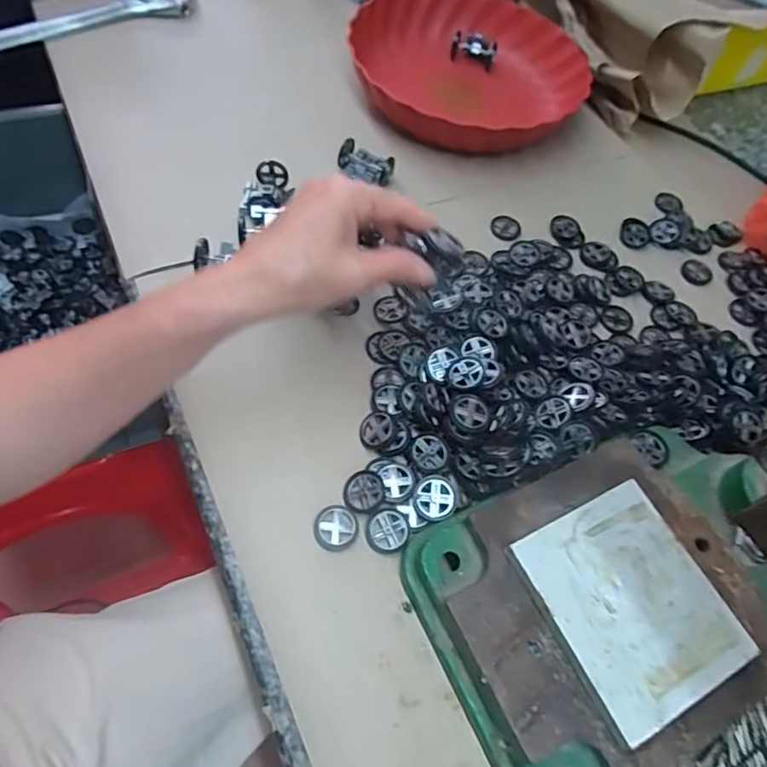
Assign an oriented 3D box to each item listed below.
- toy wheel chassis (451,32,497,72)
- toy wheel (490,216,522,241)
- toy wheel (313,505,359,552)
[{"bbox_3d":[0.101,-0.379,0.631,0.048,0.030,0.017,30,61,8],"label":"toy wheel chassis"},{"bbox_3d":[0.112,-0.143,0.507,0.027,0.007,0.025,4,61,-6],"label":"toy wheel"},{"bbox_3d":[-0.029,0.090,0.346,0.027,0.006,0.027,4,61,-6],"label":"toy wheel"}]

